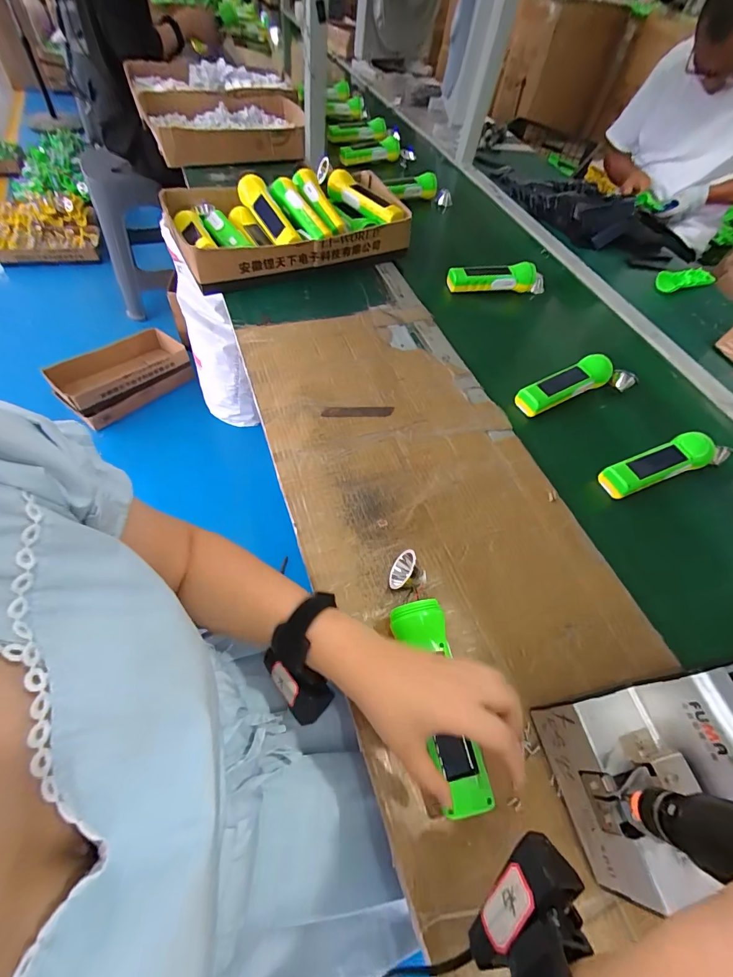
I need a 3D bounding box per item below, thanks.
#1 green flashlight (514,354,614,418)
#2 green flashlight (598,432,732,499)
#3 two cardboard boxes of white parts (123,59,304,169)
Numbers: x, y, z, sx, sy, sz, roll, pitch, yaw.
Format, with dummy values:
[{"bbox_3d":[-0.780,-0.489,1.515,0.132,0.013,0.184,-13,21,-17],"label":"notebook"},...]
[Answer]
[{"bbox_3d":[0.310,-0.164,0.610,0.175,0.031,0.046,-22,63,-20],"label":"green flashlight"},{"bbox_3d":[0.417,-0.037,0.548,0.199,0.032,0.048,-14,61,-17],"label":"green flashlight"},{"bbox_3d":[-0.376,-0.977,1.013,0.392,0.097,0.437,-15,61,-17],"label":"two cardboard boxes of white parts"}]

